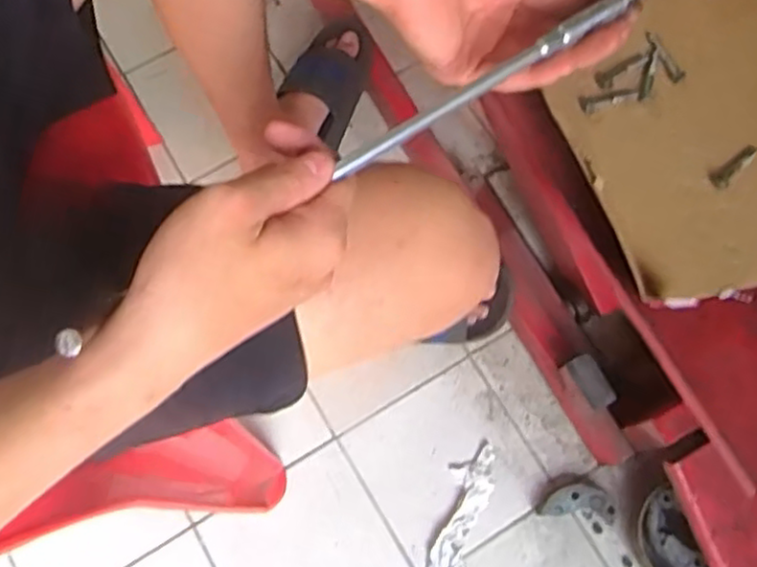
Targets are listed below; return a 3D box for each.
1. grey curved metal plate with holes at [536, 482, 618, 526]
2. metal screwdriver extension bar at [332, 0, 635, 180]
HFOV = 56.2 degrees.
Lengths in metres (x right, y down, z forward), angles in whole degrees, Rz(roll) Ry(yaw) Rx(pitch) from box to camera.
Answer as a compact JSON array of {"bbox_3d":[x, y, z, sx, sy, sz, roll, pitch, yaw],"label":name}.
[{"bbox_3d":[0.234,0.257,0.835,0.087,0.022,0.041,6,72,4],"label":"grey curved metal plate with holes"},{"bbox_3d":[0.063,-0.102,0.334,0.194,0.010,0.010,-32,73,-8],"label":"metal screwdriver extension bar"}]

